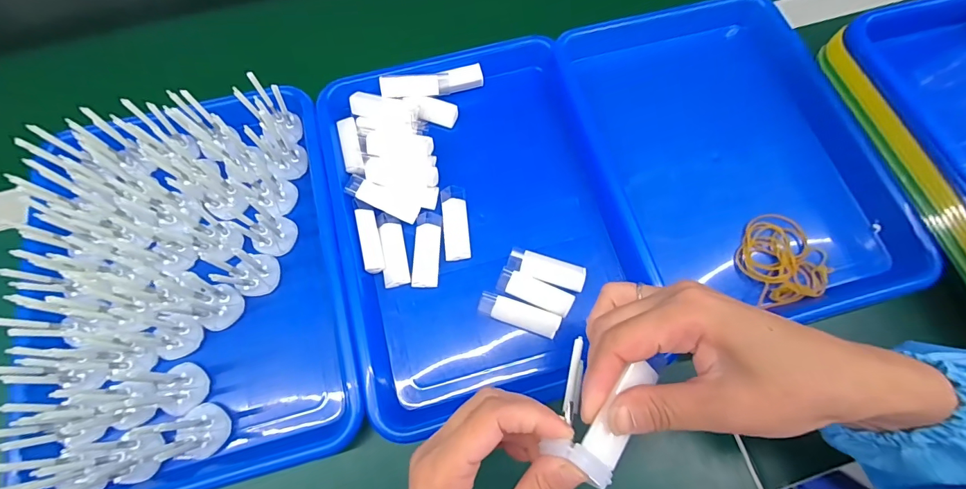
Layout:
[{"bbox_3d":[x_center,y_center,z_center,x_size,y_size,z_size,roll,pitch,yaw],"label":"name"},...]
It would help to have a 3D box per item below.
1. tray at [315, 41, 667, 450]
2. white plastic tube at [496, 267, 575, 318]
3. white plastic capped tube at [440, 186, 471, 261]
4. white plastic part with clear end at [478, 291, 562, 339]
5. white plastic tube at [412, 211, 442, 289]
[{"bbox_3d":[-0.002,-0.029,0.365,0.240,0.039,0.317,-14,71,-4],"label":"tray"},{"bbox_3d":[0.043,0.040,0.343,0.063,0.014,0.021,25,73,9],"label":"white plastic tube"},{"bbox_3d":[-0.025,-0.019,0.365,0.023,0.011,0.067,-5,71,-2],"label":"white plastic capped tube"},{"bbox_3d":[0.030,0.058,0.339,0.067,0.014,0.019,19,72,7],"label":"white plastic part with clear end"},{"bbox_3d":[-0.049,0.004,0.359,0.022,0.007,0.068,1,71,1],"label":"white plastic tube"}]

